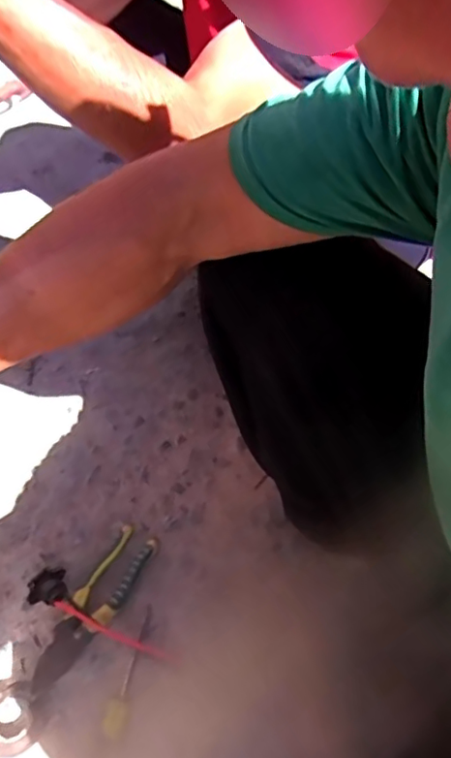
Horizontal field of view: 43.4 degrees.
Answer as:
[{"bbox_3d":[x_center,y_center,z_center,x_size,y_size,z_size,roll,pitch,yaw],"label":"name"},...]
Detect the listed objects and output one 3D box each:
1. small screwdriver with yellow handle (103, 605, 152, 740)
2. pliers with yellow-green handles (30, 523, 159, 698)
[{"bbox_3d":[-0.099,0.294,0.580,0.022,0.019,0.126,9,50,3],"label":"small screwdriver with yellow handle"},{"bbox_3d":[-0.141,0.244,0.612,0.047,0.024,0.190,24,52,15],"label":"pliers with yellow-green handles"}]

